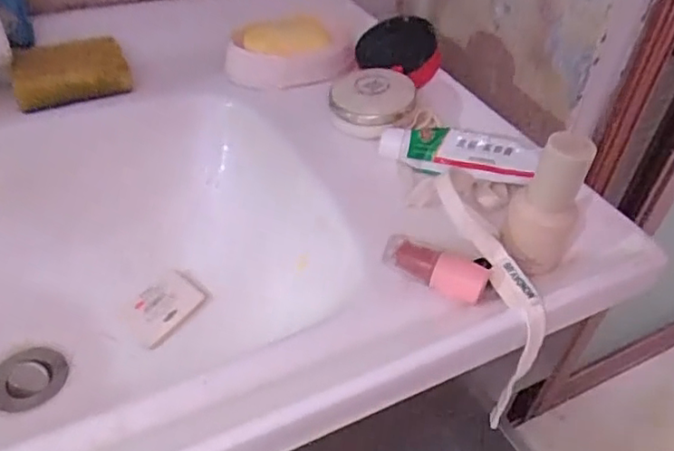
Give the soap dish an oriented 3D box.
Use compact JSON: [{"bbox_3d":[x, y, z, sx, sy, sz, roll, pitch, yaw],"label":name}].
[{"bbox_3d":[-0.042,-0.162,0.552,0.121,0.036,0.072,-8,42,-14],"label":"soap dish"}]

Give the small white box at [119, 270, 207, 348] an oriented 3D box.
[{"bbox_3d":[-0.151,0.070,0.504,0.050,0.005,0.066,37,69,23],"label":"small white box"}]

